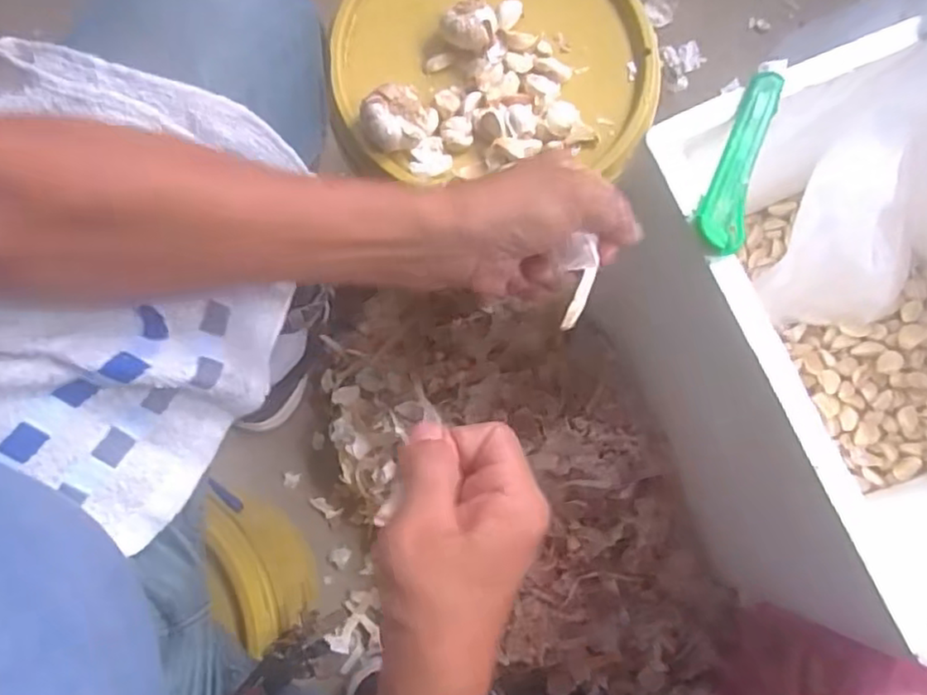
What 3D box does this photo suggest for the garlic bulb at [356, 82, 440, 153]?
[{"bbox_3d":[-0.054,-0.184,0.534,0.052,0.043,0.057,27,79,5],"label":"garlic bulb"}]

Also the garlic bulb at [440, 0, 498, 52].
[{"bbox_3d":[0.006,-0.275,0.563,0.044,0.037,0.035,8,78,1],"label":"garlic bulb"}]

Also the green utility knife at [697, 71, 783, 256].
[{"bbox_3d":[0.188,-0.128,0.450,0.030,0.009,0.133,18,79,4],"label":"green utility knife"}]

